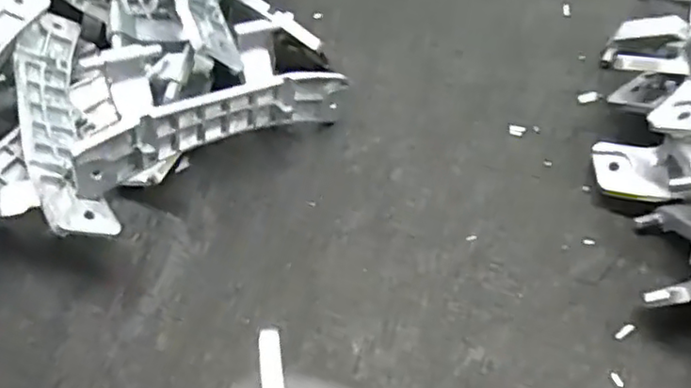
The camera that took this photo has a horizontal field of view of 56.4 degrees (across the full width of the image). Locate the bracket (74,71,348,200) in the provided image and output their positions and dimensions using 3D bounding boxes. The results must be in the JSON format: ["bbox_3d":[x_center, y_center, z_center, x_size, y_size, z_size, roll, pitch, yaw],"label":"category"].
[{"bbox_3d":[-0.065,-0.040,0.333,0.153,0.035,0.024,-23,59,-33],"label":"bracket"}]

